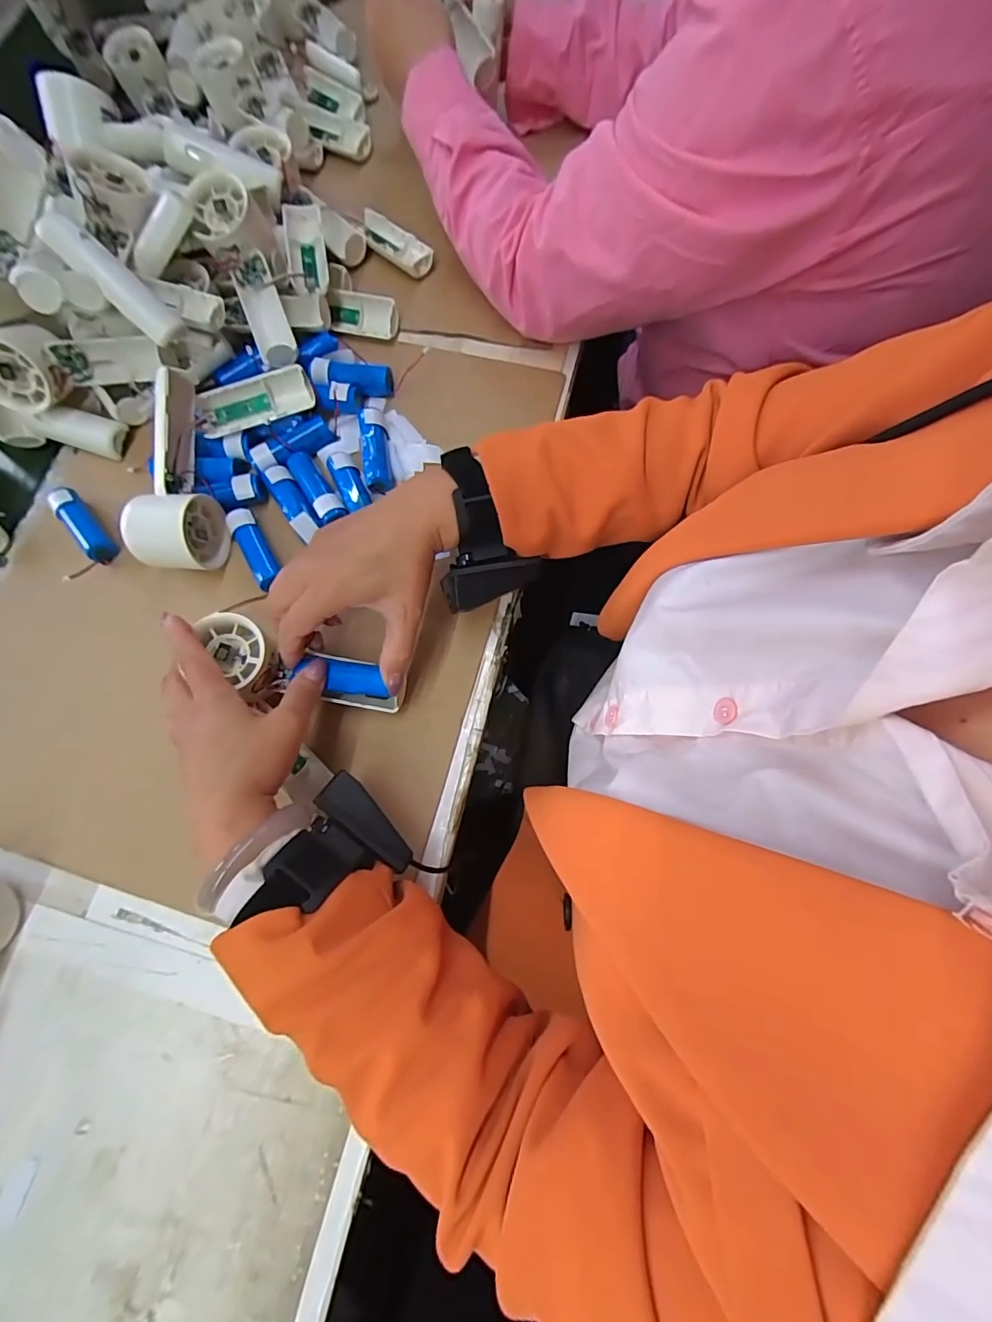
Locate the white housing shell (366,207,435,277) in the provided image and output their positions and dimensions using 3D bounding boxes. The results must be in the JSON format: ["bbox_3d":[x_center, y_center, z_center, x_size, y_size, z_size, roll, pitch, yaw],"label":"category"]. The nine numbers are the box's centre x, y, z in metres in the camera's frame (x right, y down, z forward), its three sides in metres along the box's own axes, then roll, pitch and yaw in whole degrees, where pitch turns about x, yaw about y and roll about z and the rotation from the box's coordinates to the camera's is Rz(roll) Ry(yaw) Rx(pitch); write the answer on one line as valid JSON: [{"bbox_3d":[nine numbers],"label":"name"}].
[{"bbox_3d":[-0.100,-0.404,0.475,0.096,0.014,0.032,39,78,13],"label":"white housing shell"}]

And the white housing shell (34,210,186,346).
[{"bbox_3d":[-0.285,-0.284,0.366,0.098,0.018,0.028,40,78,-25],"label":"white housing shell"}]

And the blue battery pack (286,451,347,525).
[{"bbox_3d":[-0.150,-0.145,0.413,0.020,0.022,0.073,-33,74,-8],"label":"blue battery pack"}]

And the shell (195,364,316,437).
[{"bbox_3d":[-0.203,-0.216,0.412,0.099,0.028,0.028,-15,73,-2],"label":"shell"}]

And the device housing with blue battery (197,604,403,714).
[{"bbox_3d":[-0.138,0.007,0.356,0.145,0.038,0.050,17,77,2],"label":"device housing with blue battery"}]

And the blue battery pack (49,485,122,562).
[{"bbox_3d":[-0.347,-0.115,0.413,0.022,0.016,0.071,-40,75,-9],"label":"blue battery pack"}]

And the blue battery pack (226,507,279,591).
[{"bbox_3d":[-0.196,-0.090,0.402,0.022,0.020,0.071,-29,74,-6],"label":"blue battery pack"}]

